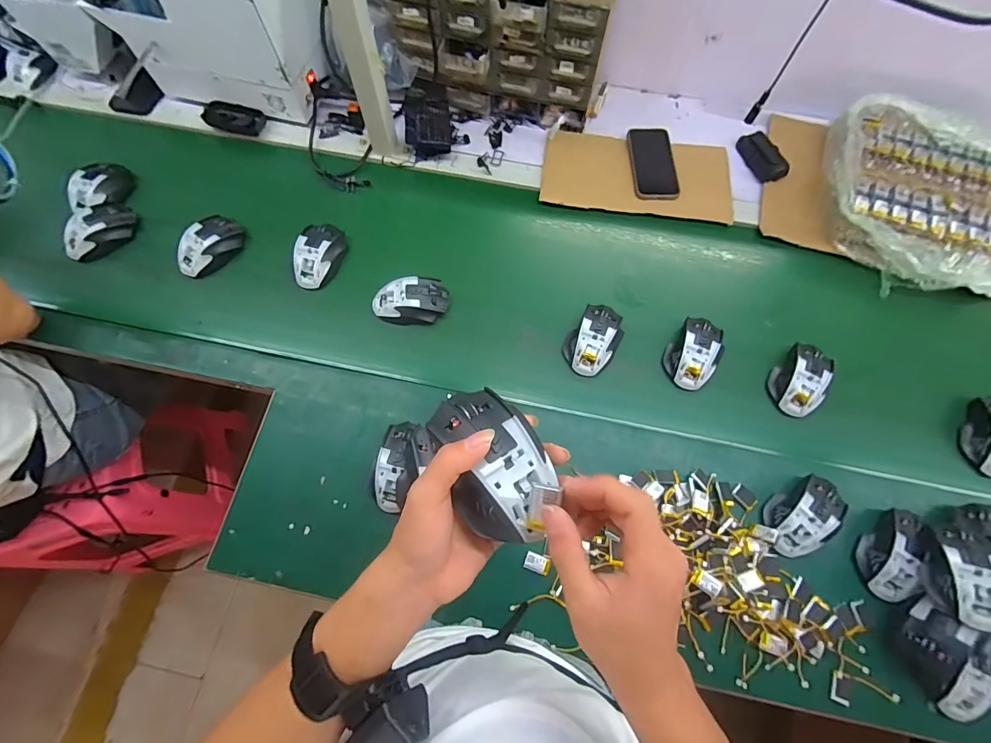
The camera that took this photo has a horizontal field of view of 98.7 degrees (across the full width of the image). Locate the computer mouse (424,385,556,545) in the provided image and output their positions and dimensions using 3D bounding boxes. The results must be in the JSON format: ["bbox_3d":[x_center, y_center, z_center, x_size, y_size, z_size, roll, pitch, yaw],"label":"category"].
[{"bbox_3d":[0.000,0.063,0.297,0.067,0.031,0.111,-27,73,-10],"label":"computer mouse"}]

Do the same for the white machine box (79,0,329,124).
[{"bbox_3d":[-0.472,-0.626,0.715,0.306,0.276,0.199,13,71,4],"label":"white machine box"}]

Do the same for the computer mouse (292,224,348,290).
[{"bbox_3d":[-0.289,-0.191,0.696,0.068,0.037,0.113,16,71,5],"label":"computer mouse"}]

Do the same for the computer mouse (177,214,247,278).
[{"bbox_3d":[-0.475,-0.213,0.705,0.071,0.037,0.120,41,75,12],"label":"computer mouse"}]

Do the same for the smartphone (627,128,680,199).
[{"bbox_3d":[0.284,-0.377,0.767,0.079,0.006,0.153,-1,71,-1],"label":"smartphone"}]

